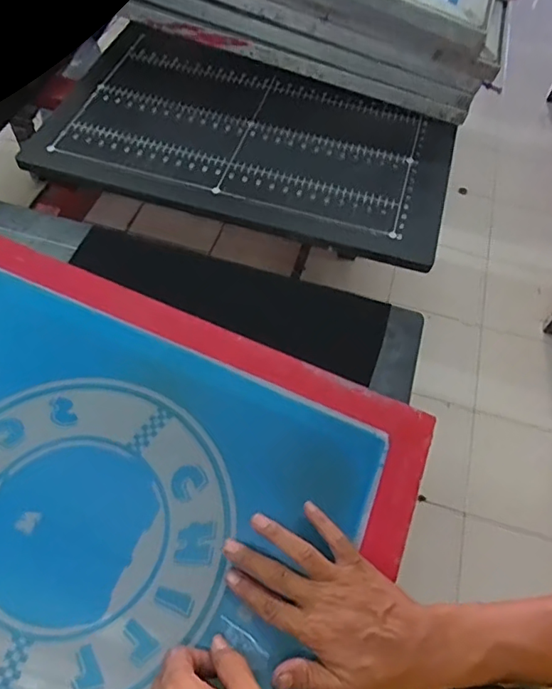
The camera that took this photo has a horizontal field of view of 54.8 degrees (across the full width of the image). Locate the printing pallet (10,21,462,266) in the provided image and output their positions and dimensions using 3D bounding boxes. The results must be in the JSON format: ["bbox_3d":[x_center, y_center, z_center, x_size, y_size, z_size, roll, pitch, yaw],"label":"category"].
[{"bbox_3d":[-0.034,-0.313,0.814,0.592,0.053,0.349,16,58,7],"label":"printing pallet"}]

